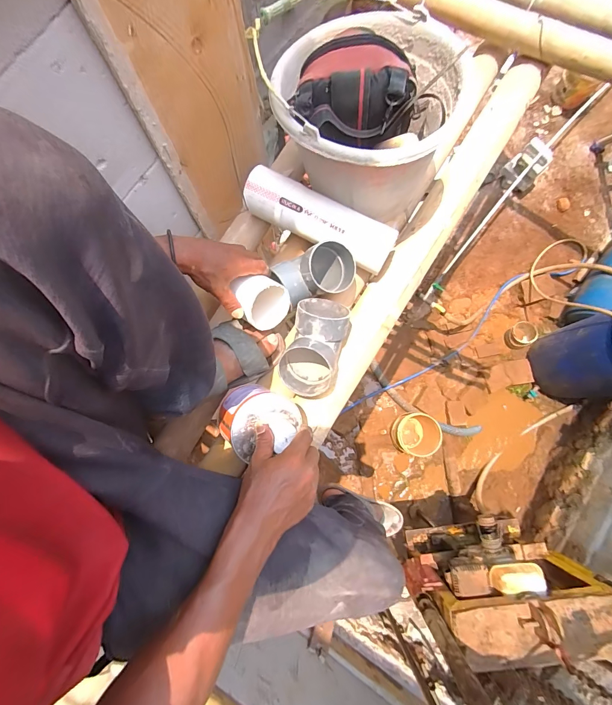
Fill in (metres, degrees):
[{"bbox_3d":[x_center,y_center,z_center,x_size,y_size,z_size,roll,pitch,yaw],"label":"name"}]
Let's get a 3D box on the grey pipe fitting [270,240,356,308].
[{"bbox_3d":[0.017,-0.127,0.563,0.123,0.084,0.081,-18,79,-3],"label":"grey pipe fitting"}]

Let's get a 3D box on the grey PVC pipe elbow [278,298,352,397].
[{"bbox_3d":[0.015,-0.012,0.525,0.087,0.083,0.156,15,79,3],"label":"grey PVC pipe elbow"}]

